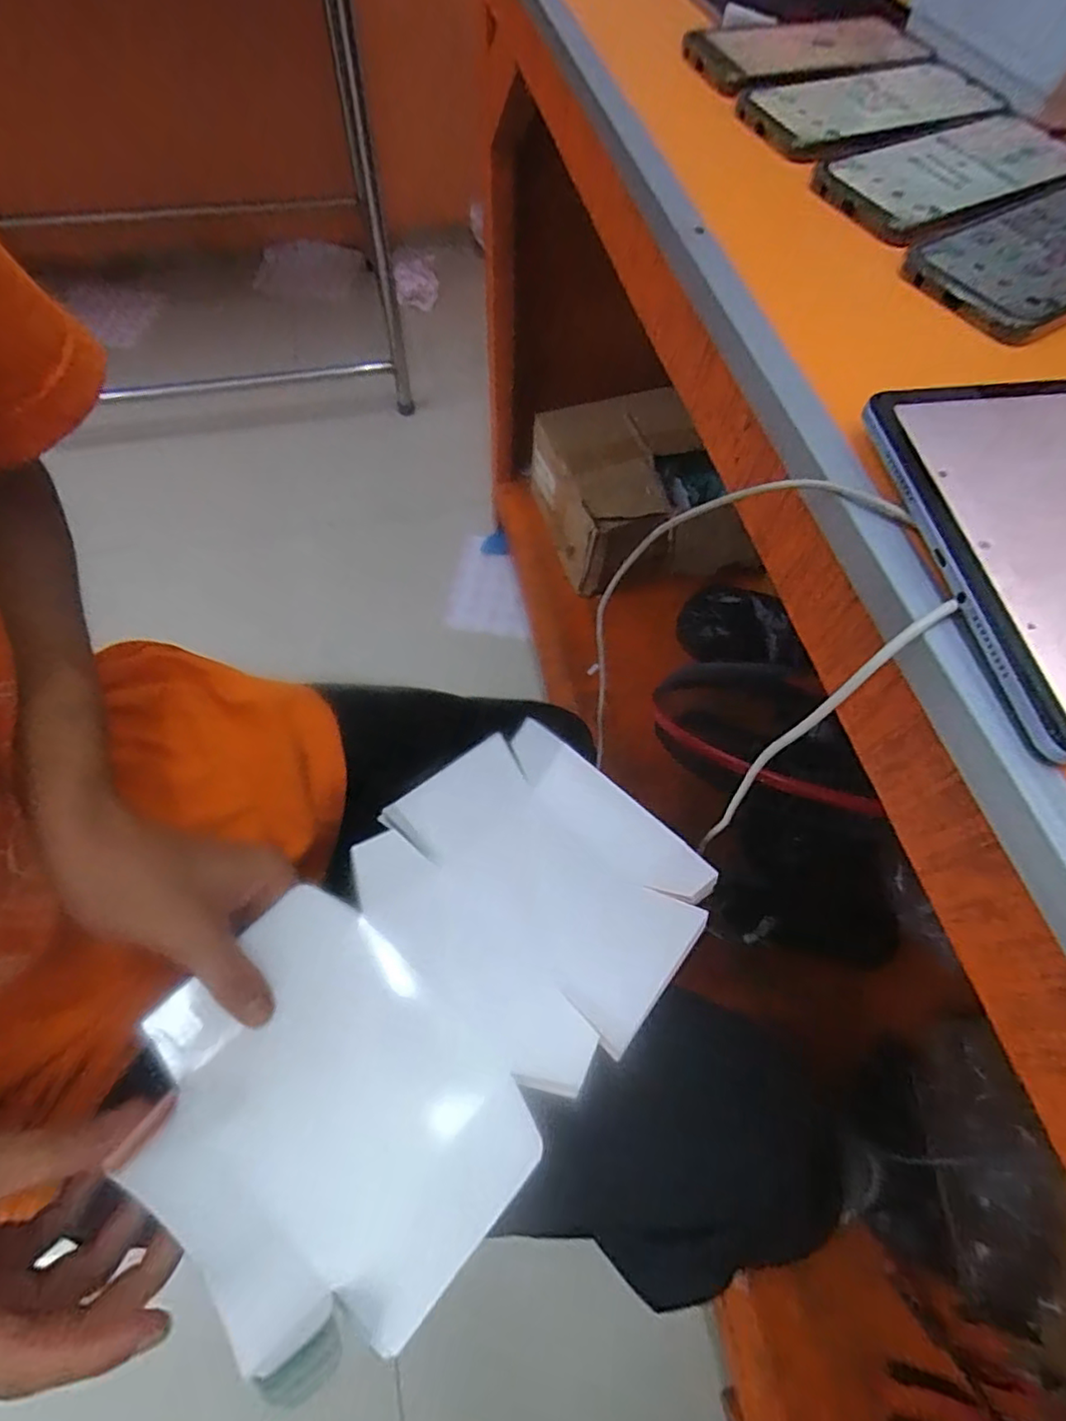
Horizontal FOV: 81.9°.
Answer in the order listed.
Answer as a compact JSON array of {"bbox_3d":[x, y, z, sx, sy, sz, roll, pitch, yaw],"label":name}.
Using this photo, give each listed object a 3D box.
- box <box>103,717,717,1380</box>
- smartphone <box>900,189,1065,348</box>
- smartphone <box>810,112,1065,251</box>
[{"bbox_3d":[-0.041,0.142,0.339,0.174,0.071,0.298,40,68,16],"label":"box"},{"bbox_3d":[0.274,-0.242,0.323,0.154,0.010,0.079,-29,69,-10],"label":"smartphone"},{"bbox_3d":[0.250,-0.314,0.360,0.162,0.013,0.083,-23,66,-9],"label":"smartphone"}]

